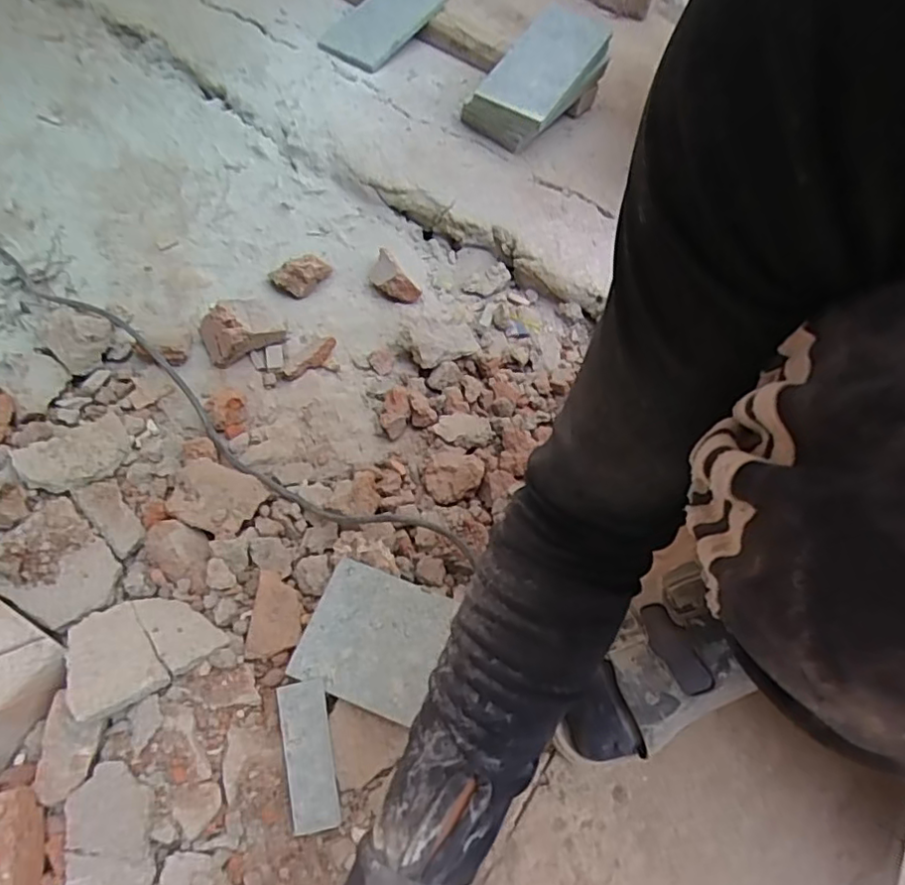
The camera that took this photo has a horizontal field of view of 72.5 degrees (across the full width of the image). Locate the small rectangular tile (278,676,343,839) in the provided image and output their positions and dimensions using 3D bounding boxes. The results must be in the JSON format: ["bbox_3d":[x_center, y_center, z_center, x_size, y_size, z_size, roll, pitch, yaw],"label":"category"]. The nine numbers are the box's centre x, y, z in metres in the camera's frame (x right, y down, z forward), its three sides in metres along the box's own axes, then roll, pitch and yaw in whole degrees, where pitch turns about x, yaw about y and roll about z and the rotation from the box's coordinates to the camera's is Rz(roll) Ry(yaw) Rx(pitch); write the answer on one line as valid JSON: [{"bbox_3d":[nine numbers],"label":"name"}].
[{"bbox_3d":[-0.104,0.226,0.449,0.034,0.006,0.098,-9,74,-11],"label":"small rectangular tile"}]

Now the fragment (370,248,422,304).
[{"bbox_3d":[-0.071,-0.192,0.732,0.066,0.038,0.031,37,59,15],"label":"fragment"}]

